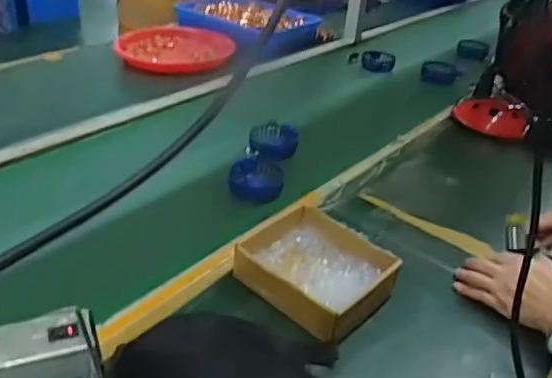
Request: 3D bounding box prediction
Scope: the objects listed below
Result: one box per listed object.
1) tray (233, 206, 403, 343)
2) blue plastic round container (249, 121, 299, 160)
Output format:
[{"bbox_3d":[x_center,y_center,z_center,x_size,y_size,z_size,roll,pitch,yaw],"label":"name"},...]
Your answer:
[{"bbox_3d":[0.049,0.095,0.685,0.139,0.046,0.167,-24,41,-38],"label":"tray"},{"bbox_3d":[-0.004,-0.085,0.980,0.081,0.038,0.081,3,31,-2],"label":"blue plastic round container"}]

